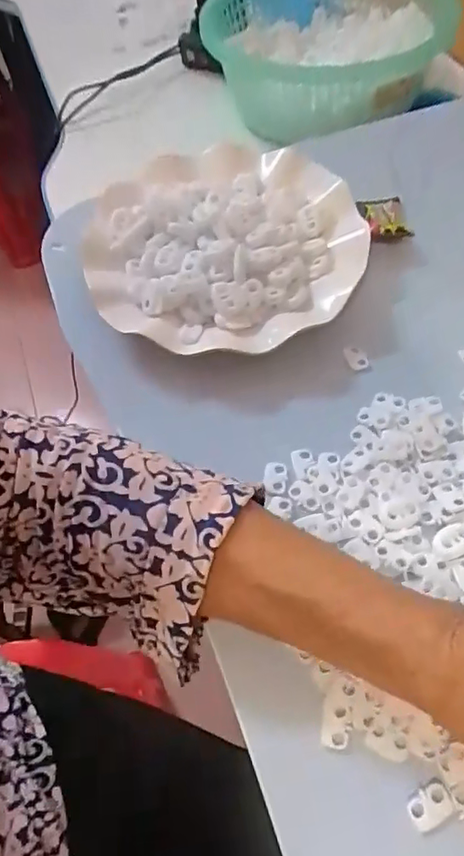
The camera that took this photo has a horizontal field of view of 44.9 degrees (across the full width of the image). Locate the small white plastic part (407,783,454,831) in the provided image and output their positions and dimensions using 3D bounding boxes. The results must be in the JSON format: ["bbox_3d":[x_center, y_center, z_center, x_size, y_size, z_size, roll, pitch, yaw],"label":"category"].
[{"bbox_3d":[0.081,0.154,0.228,0.018,0.004,0.012,-28,59,-13],"label":"small white plastic part"}]

